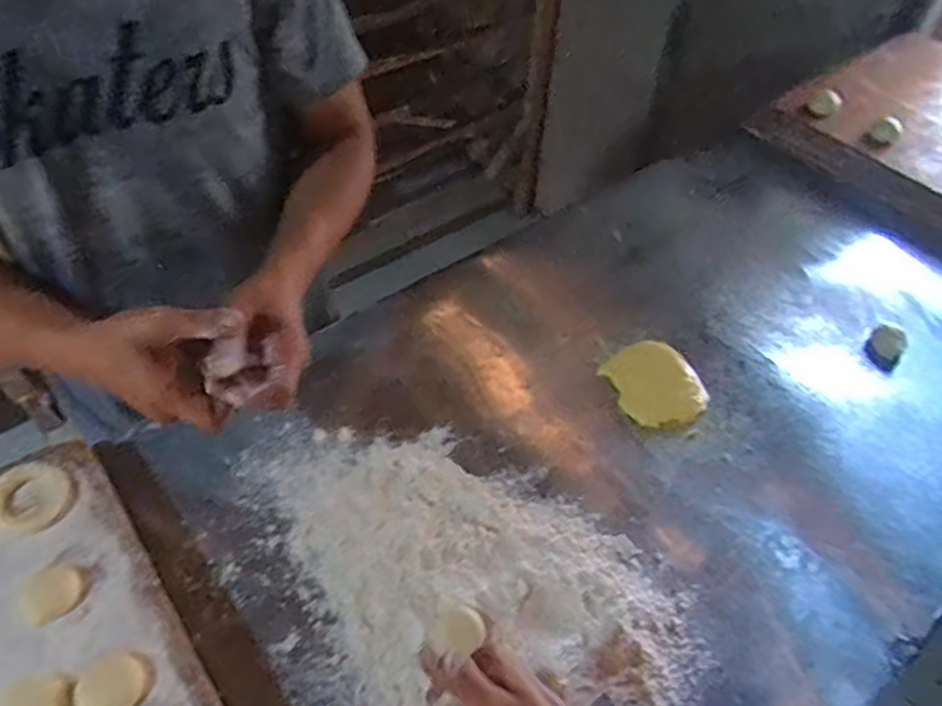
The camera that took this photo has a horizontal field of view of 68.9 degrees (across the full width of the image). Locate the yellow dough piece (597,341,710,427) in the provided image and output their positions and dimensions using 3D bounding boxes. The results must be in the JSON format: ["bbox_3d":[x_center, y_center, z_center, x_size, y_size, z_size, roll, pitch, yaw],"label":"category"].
[{"bbox_3d":[0.203,0.033,0.761,0.095,0.012,0.104,-17,51,-14],"label":"yellow dough piece"}]

